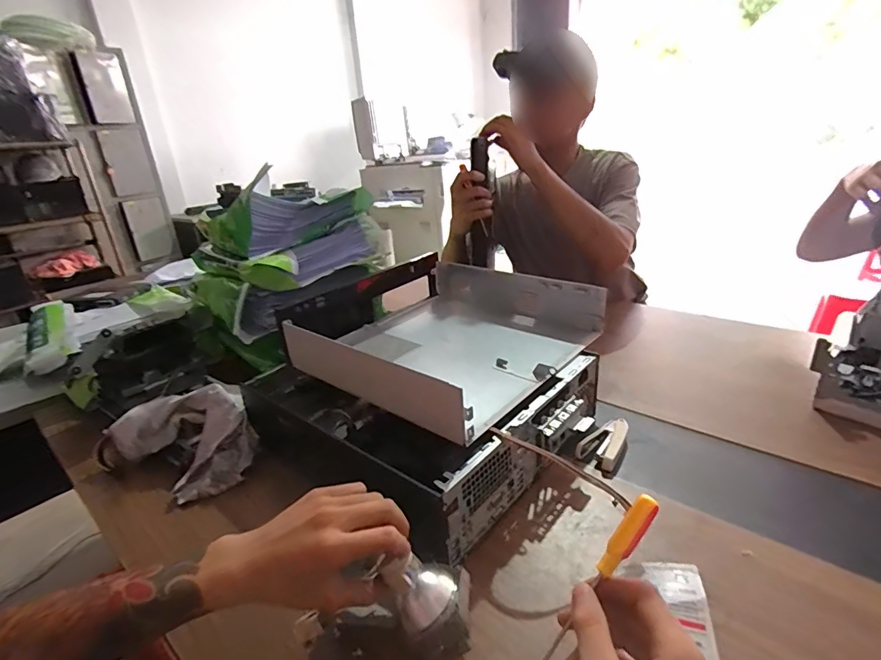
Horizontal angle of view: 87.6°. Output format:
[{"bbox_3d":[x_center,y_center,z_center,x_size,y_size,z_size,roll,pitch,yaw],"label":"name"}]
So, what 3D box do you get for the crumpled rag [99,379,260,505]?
[{"bbox_3d":[-0.368,0.148,0.644,0.182,0.098,0.216,-24,29,-37],"label":"crumpled rag"}]

